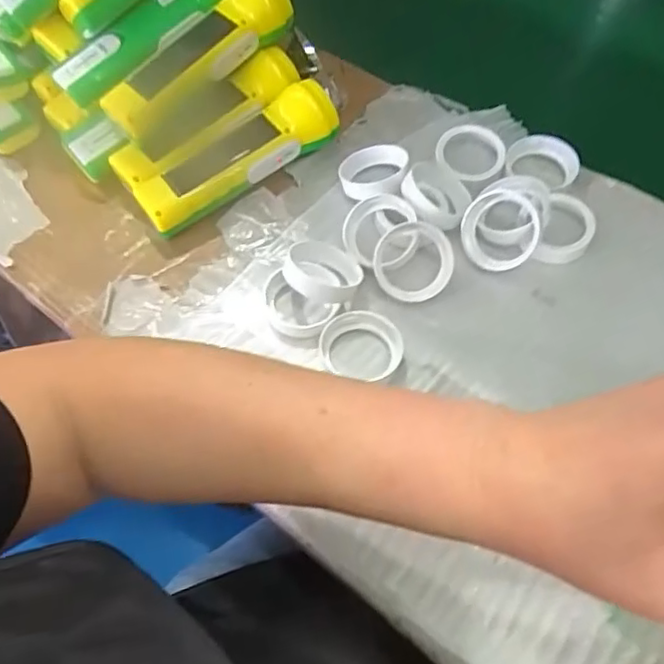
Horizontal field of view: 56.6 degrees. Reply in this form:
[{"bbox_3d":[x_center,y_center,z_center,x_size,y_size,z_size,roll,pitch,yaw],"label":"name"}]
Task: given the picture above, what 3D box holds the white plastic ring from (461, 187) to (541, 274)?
[{"bbox_3d":[0.117,-0.070,0.430,0.053,0.015,0.053,0,92,8],"label":"white plastic ring"}]

